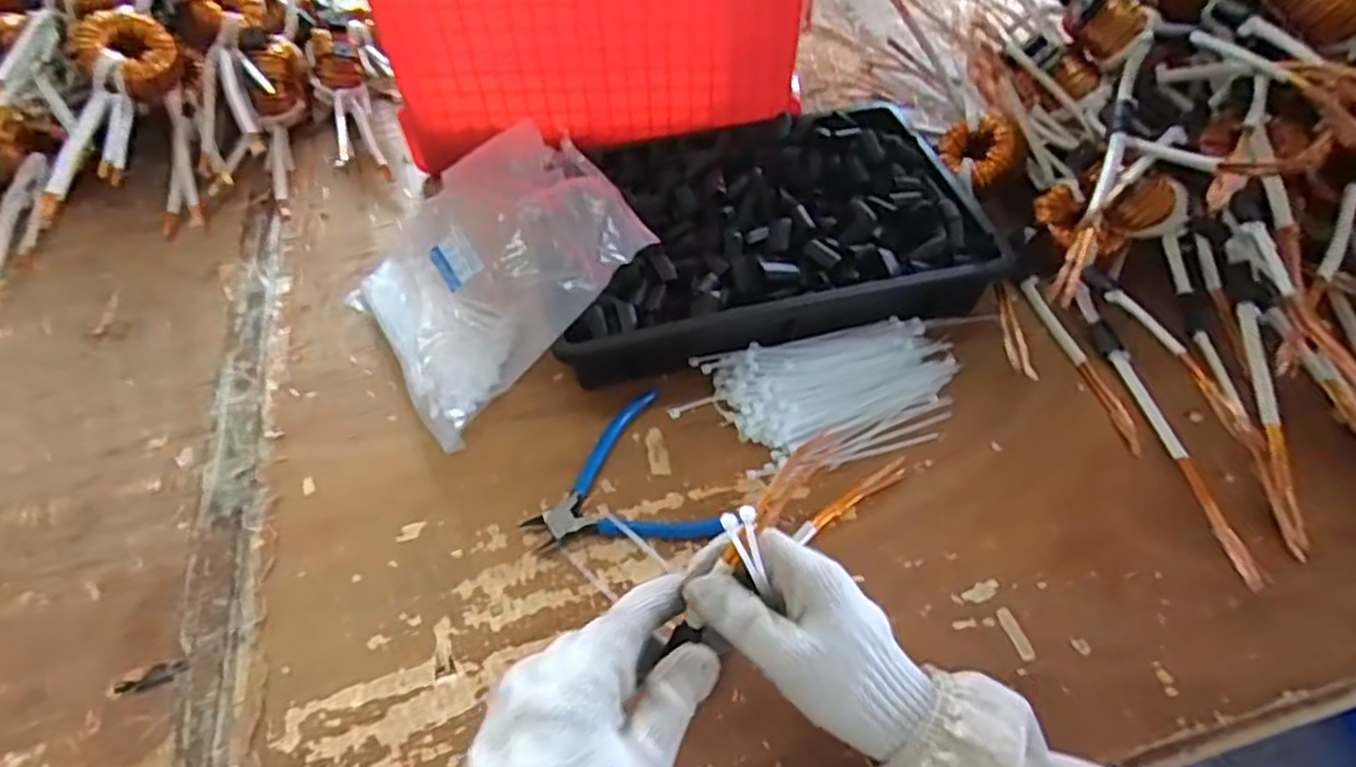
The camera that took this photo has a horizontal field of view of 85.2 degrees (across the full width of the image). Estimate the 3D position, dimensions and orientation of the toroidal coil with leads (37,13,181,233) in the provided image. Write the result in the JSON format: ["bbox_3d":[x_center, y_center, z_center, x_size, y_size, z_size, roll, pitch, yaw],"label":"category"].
[{"bbox_3d":[-0.525,-0.242,0.667,0.069,0.042,0.214,13,80,11],"label":"toroidal coil with leads"}]

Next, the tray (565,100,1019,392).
[{"bbox_3d":[0.068,-0.129,0.642,0.357,0.073,0.241,-11,52,-9],"label":"tray"}]

